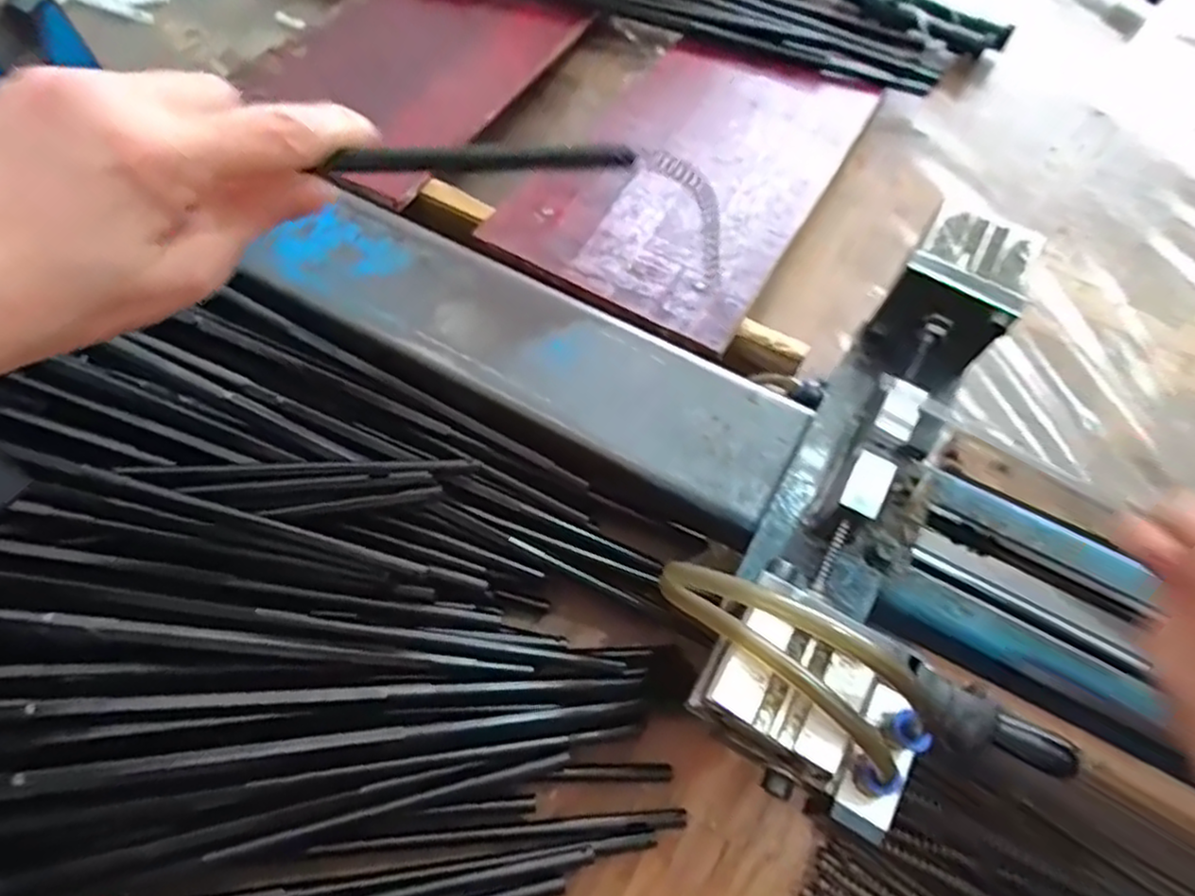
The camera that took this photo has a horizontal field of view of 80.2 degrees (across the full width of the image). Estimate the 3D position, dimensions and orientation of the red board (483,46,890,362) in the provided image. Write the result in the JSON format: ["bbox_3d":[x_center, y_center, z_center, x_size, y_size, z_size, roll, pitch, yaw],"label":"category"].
[{"bbox_3d":[0.075,-0.201,0.500,0.165,0.008,0.313,28,58,10],"label":"red board"}]

